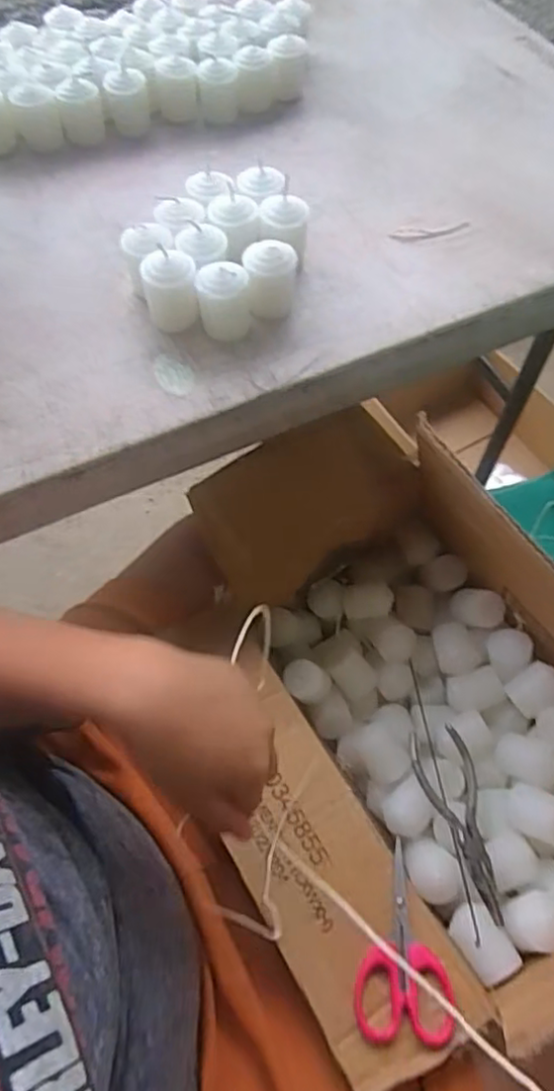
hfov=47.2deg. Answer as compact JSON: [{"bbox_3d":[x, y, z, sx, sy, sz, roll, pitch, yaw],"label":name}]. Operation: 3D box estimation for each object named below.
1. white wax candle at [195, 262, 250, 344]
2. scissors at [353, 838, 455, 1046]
[{"bbox_3d":[-0.037,-0.174,0.449,0.034,0.048,0.032,1,62,0],"label":"white wax candle"},{"bbox_3d":[0.085,0.264,0.430,0.062,0.013,0.115,5,53,1],"label":"scissors"}]

